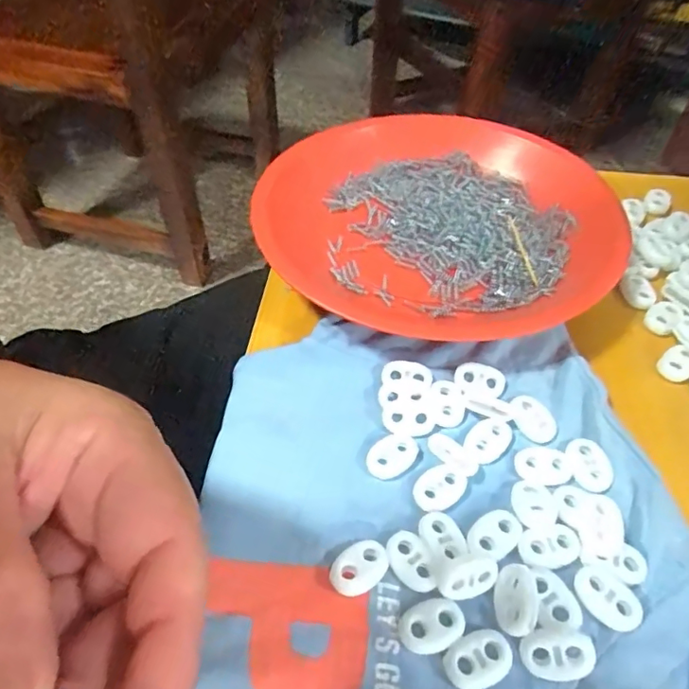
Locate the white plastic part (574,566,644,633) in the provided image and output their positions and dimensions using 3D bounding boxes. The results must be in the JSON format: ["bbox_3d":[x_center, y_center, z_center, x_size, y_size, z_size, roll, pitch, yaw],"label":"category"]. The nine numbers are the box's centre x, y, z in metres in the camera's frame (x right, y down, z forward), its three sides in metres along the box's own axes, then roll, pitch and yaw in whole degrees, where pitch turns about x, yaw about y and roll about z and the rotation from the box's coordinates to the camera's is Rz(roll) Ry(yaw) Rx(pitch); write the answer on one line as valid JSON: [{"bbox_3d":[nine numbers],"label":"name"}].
[{"bbox_3d":[0.090,0.086,0.182,0.015,0.004,0.022,-34,59,-25],"label":"white plastic part"}]

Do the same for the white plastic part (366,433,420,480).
[{"bbox_3d":[0.020,0.045,0.219,0.021,0.004,0.015,-36,59,-26],"label":"white plastic part"}]

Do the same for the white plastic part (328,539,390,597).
[{"bbox_3d":[0.005,0.079,0.188,0.022,0.009,0.015,-34,59,-25],"label":"white plastic part"}]

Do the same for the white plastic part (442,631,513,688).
[{"bbox_3d":[0.043,0.101,0.172,0.022,0.004,0.015,-12,52,-10],"label":"white plastic part"}]

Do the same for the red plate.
[{"bbox_3d":[0.055,-0.077,0.303,0.185,0.023,0.167,20,53,15],"label":"red plate"}]

